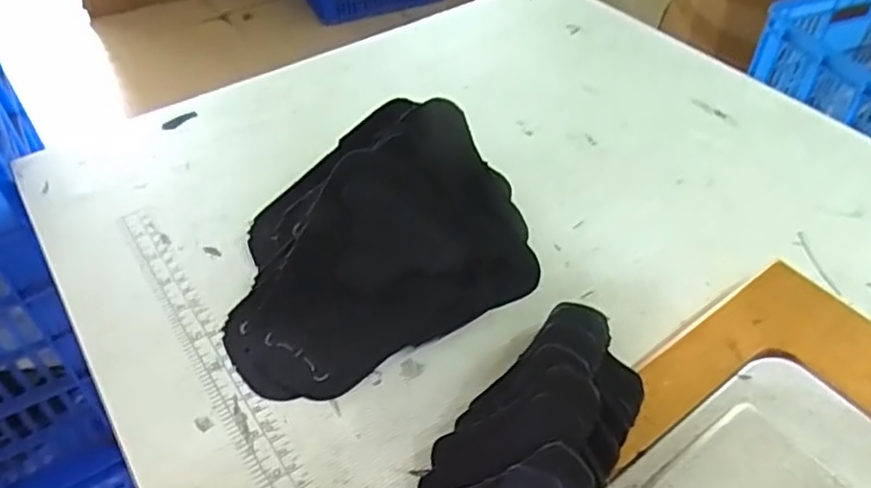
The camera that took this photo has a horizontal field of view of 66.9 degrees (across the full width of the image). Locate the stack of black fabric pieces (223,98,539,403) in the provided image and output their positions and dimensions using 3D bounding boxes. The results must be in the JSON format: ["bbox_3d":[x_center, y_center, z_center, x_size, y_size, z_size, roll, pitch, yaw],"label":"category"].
[{"bbox_3d":[-0.043,-0.005,0.391,0.180,0.059,0.140,-24,50,-20],"label":"stack of black fabric pieces"}]

